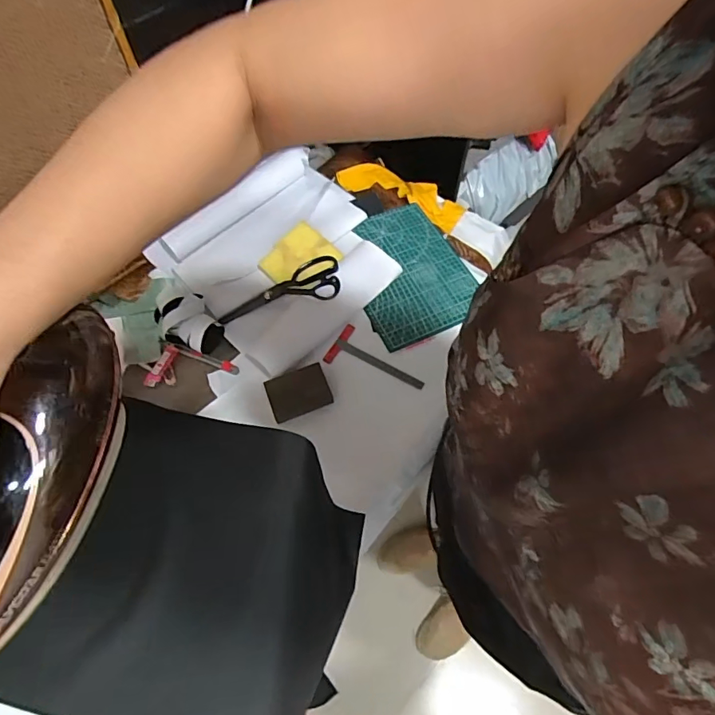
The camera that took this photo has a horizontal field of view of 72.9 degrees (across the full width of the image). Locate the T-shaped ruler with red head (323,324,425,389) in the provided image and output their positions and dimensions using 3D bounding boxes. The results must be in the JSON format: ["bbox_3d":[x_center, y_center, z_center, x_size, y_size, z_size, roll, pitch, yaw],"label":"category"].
[{"bbox_3d":[0.033,0.012,0.827,0.168,0.013,0.083,28,66,18],"label":"T-shaped ruler with red head"}]

